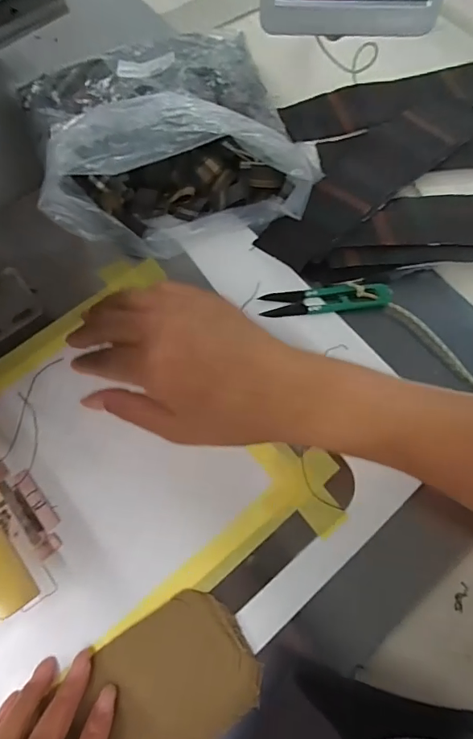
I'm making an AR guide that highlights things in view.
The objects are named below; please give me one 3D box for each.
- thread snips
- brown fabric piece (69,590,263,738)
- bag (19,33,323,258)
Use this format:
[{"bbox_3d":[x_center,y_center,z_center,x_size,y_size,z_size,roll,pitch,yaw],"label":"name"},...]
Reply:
[{"bbox_3d":[0.073,-0.058,0.366,0.102,0.013,0.022,-4,68,-4],"label":"thread snips"},{"bbox_3d":[-0.125,0.237,0.249,0.298,0.010,0.077,-30,72,-12],"label":"brown fabric piece"},{"bbox_3d":[-0.055,-0.210,0.382,0.218,0.095,0.203,-13,69,-8],"label":"bag"}]

